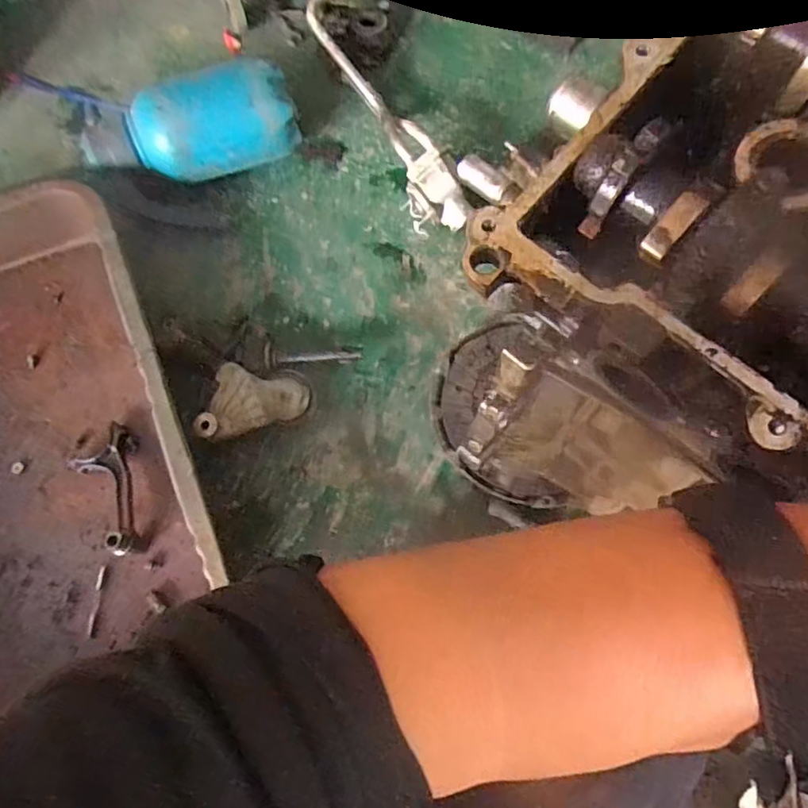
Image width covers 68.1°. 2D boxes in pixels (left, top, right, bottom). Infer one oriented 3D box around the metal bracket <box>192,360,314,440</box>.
[{"bbox_3d":[-0.182,0.005,0.744,0.120,0.040,0.105,10,71,5],"label":"metal bracket"}]

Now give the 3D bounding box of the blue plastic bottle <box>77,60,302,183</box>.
[{"bbox_3d":[-0.294,-0.381,0.825,0.285,0.102,0.100,-10,70,-5],"label":"blue plastic bottle"}]

